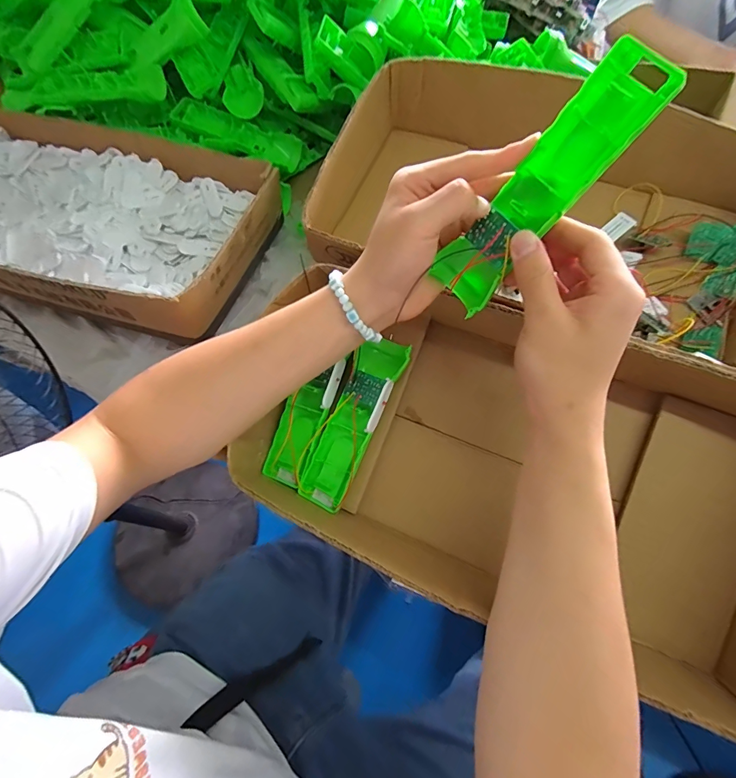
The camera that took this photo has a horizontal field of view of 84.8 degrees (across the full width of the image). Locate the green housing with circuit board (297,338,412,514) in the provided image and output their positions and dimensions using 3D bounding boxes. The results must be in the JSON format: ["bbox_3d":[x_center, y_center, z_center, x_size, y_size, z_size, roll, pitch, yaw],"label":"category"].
[{"bbox_3d":[-0.013,0.030,0.361,0.044,0.026,0.159,25,91,12],"label":"green housing with circuit board"}]

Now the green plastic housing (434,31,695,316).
[{"bbox_3d":[0.104,-0.121,0.251,0.026,0.156,0.050,-5,51,-53],"label":"green plastic housing"}]

